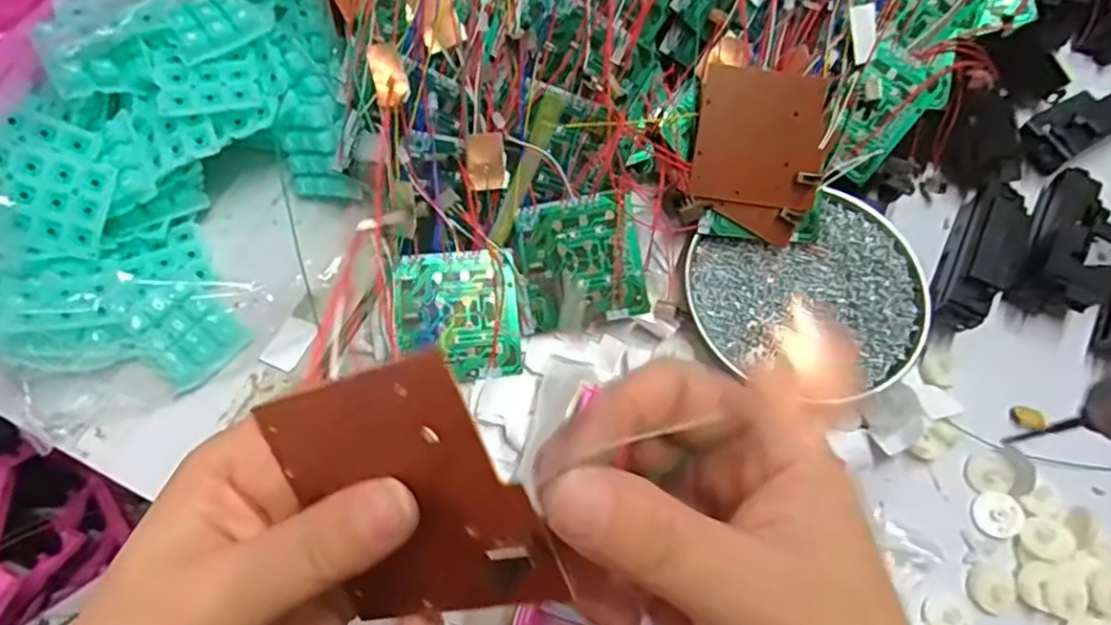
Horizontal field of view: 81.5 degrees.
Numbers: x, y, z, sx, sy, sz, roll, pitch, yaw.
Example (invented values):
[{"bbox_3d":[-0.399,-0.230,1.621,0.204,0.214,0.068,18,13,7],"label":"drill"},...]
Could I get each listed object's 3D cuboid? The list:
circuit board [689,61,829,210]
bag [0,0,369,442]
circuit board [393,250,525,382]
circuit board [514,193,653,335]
[{"bbox_3d":[0.118,-0.099,0.367,0.073,0.004,0.072,8,99,-3],"label":"circuit board"},{"bbox_3d":[-0.206,-0.071,0.361,0.151,0.115,0.292,26,71,9],"label":"bag"},{"bbox_3d":[-0.054,0.002,0.366,0.069,0.004,0.070,-5,89,-9],"label":"circuit board"},{"bbox_3d":[0.013,-0.028,0.368,0.072,0.004,0.072,-8,90,7],"label":"circuit board"}]

